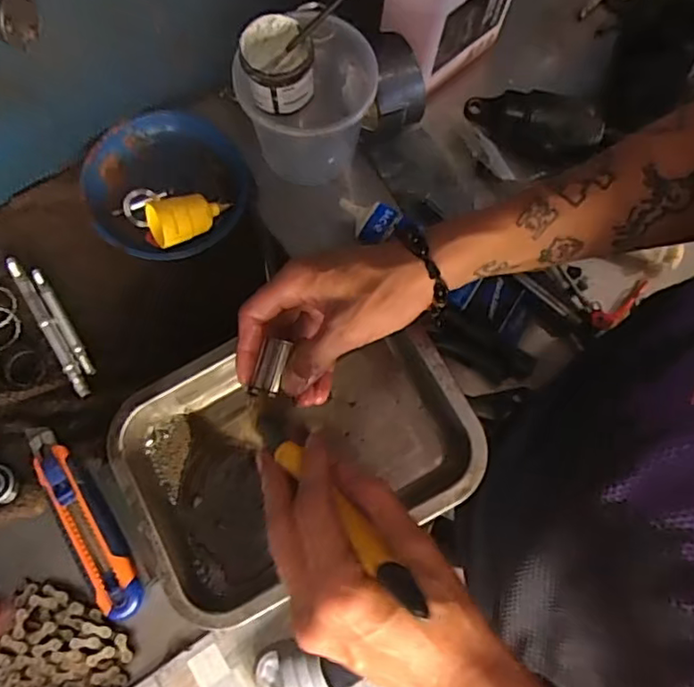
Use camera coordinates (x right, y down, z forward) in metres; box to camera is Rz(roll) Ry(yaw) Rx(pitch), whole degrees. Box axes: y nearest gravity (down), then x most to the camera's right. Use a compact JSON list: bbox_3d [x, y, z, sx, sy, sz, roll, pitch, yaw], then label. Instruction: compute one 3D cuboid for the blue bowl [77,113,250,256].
[{"bbox_3d":[-0.164,-0.143,0.528,0.136,0.032,0.136,7,73,1],"label":"blue bowl"}]

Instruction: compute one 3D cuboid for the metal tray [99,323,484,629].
[{"bbox_3d":[-0.041,0.079,0.447,0.248,0.063,0.178,-26,75,-9],"label":"metal tray"}]

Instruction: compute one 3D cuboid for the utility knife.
[{"bbox_3d":[-0.203,0.131,0.450,0.032,0.016,0.158,-33,76,-11],"label":"utility knife"}]

